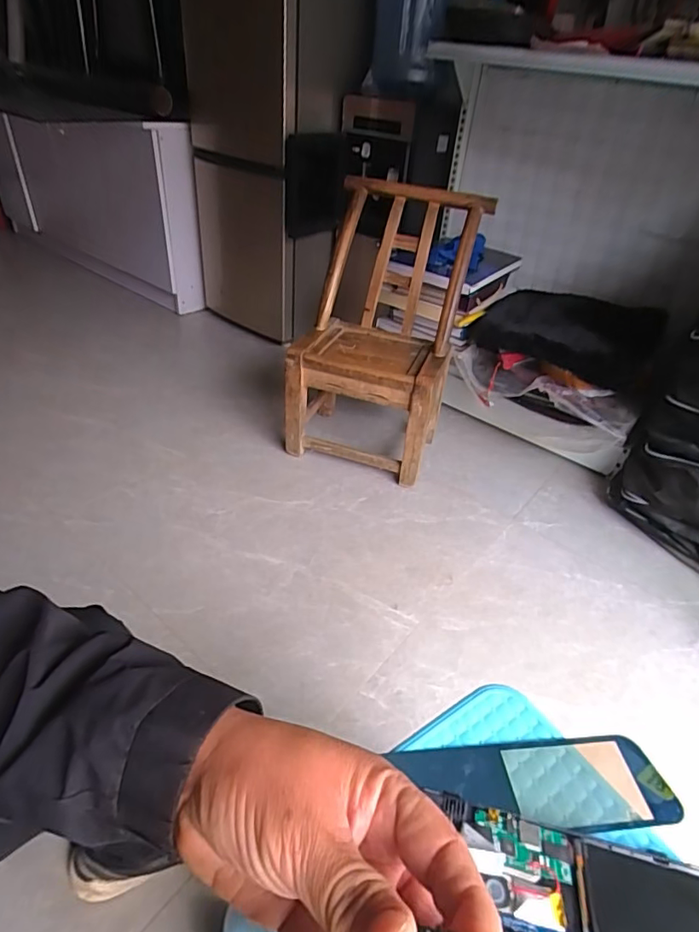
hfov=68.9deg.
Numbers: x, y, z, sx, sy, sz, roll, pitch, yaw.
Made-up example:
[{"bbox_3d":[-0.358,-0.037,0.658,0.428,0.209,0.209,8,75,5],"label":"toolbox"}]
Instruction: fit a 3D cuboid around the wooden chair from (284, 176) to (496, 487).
[{"bbox_3d":[0.083,-0.338,1.363,0.393,0.681,0.367,19,40,17],"label":"wooden chair"}]

